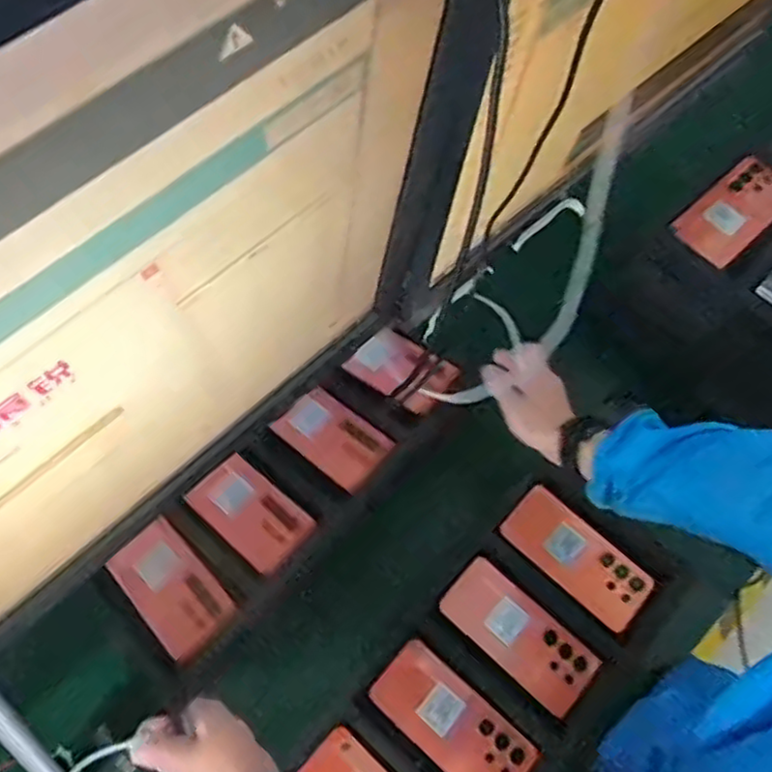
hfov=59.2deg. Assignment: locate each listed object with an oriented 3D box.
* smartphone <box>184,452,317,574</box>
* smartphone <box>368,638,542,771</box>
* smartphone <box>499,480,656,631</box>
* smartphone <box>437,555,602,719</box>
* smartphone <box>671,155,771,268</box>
[{"bbox_3d":[-0.148,0.136,0.742,0.125,0.016,0.076,39,71,14],"label":"smartphone"},{"bbox_3d":[0.069,0.344,0.693,0.168,0.007,0.078,40,71,14],"label":"smartphone"},{"bbox_3d":[0.213,0.187,0.754,0.165,0.012,0.076,41,71,15],"label":"smartphone"},{"bbox_3d":[0.141,0.264,0.725,0.165,0.009,0.075,40,71,14],"label":"smartphone"},{"bbox_3d":[0.398,-0.200,0.766,0.153,0.016,0.076,-41,70,-16],"label":"smartphone"}]

